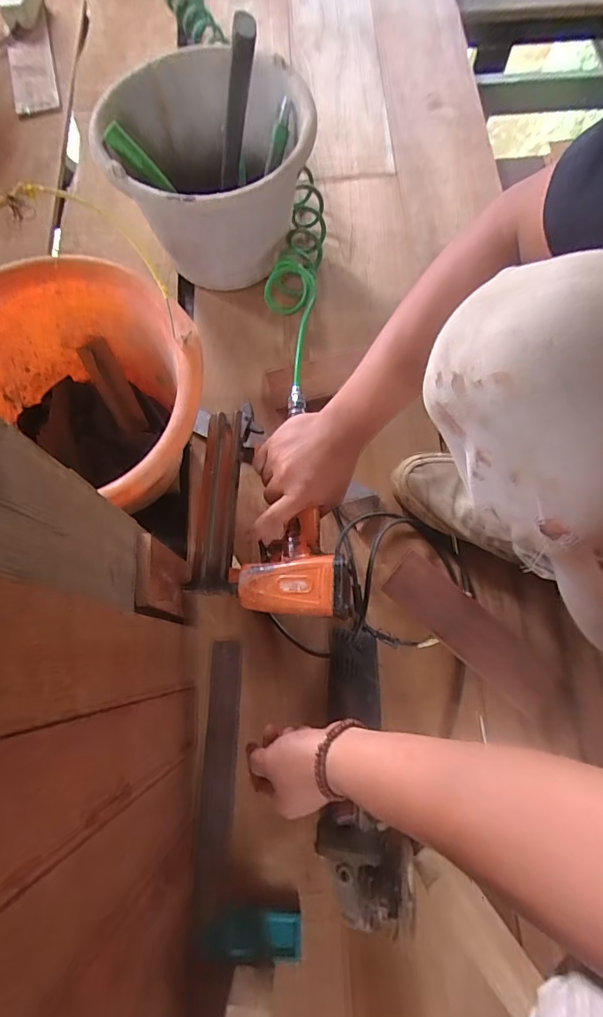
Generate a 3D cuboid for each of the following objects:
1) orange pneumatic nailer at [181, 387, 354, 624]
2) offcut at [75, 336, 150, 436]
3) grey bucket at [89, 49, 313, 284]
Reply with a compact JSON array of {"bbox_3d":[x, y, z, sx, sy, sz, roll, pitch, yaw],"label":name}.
[{"bbox_3d":[-0.043,-0.003,0.490,0.160,0.064,0.237,-3,71,-1],"label":"orange pneumatic nailer"},{"bbox_3d":[-0.241,-0.154,0.591,0.038,0.023,0.119,-28,113,-9],"label":"offcut"},{"bbox_3d":[-0.126,-0.476,0.670,0.269,0.201,0.292,0,71,0],"label":"grey bucket"}]

